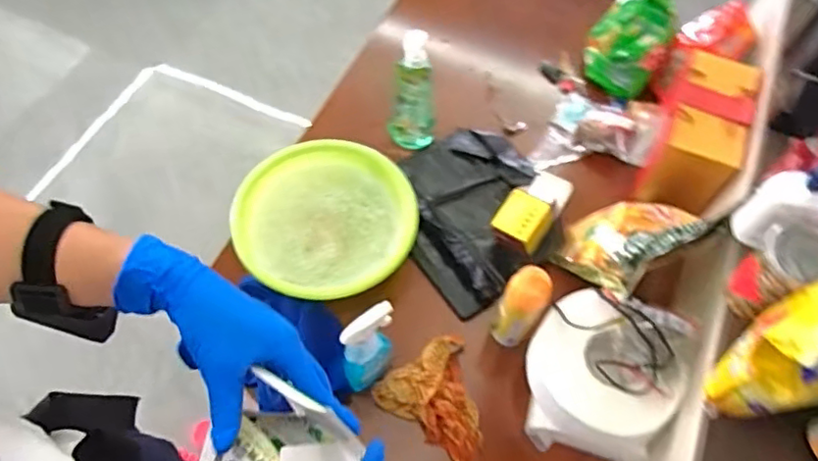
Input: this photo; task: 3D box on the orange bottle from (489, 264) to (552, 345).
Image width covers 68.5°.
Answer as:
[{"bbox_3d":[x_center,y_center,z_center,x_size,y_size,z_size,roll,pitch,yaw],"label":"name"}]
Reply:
[{"bbox_3d":[0.186,0.135,1.009,0.066,0.207,0.064,1,61,-2],"label":"orange bottle"}]

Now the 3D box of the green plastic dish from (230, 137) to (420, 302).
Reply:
[{"bbox_3d":[-0.151,-0.019,1.112,0.328,0.057,0.308,1,61,-2],"label":"green plastic dish"}]

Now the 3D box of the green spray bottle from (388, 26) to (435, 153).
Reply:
[{"bbox_3d":[0.008,-0.268,1.189,0.092,0.262,0.068,7,61,1],"label":"green spray bottle"}]

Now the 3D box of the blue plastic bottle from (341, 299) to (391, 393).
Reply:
[{"bbox_3d":[-0.064,0.189,0.954,0.091,0.214,0.043,-38,69,-21],"label":"blue plastic bottle"}]

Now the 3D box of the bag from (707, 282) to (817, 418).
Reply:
[{"bbox_3d":[0.483,0.138,0.716,0.175,0.237,0.117,-24,65,-15],"label":"bag"}]

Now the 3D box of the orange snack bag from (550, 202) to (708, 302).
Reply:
[{"bbox_3d":[0.399,0.024,1.092,0.209,0.245,0.095,-24,110,-17],"label":"orange snack bag"}]

